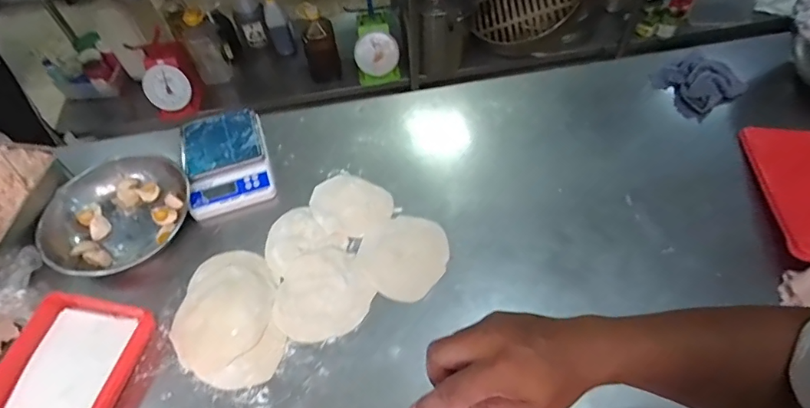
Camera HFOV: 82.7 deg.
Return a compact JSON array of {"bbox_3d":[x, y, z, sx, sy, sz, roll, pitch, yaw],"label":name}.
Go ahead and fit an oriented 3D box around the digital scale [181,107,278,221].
[{"bbox_3d":[-0.340,-0.086,0.886,0.151,0.051,0.232,-16,56,-8],"label":"digital scale"}]

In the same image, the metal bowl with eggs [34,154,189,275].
[{"bbox_3d":[-0.506,0.018,0.815,0.215,0.067,0.222,-2,55,2],"label":"metal bowl with eggs"}]

